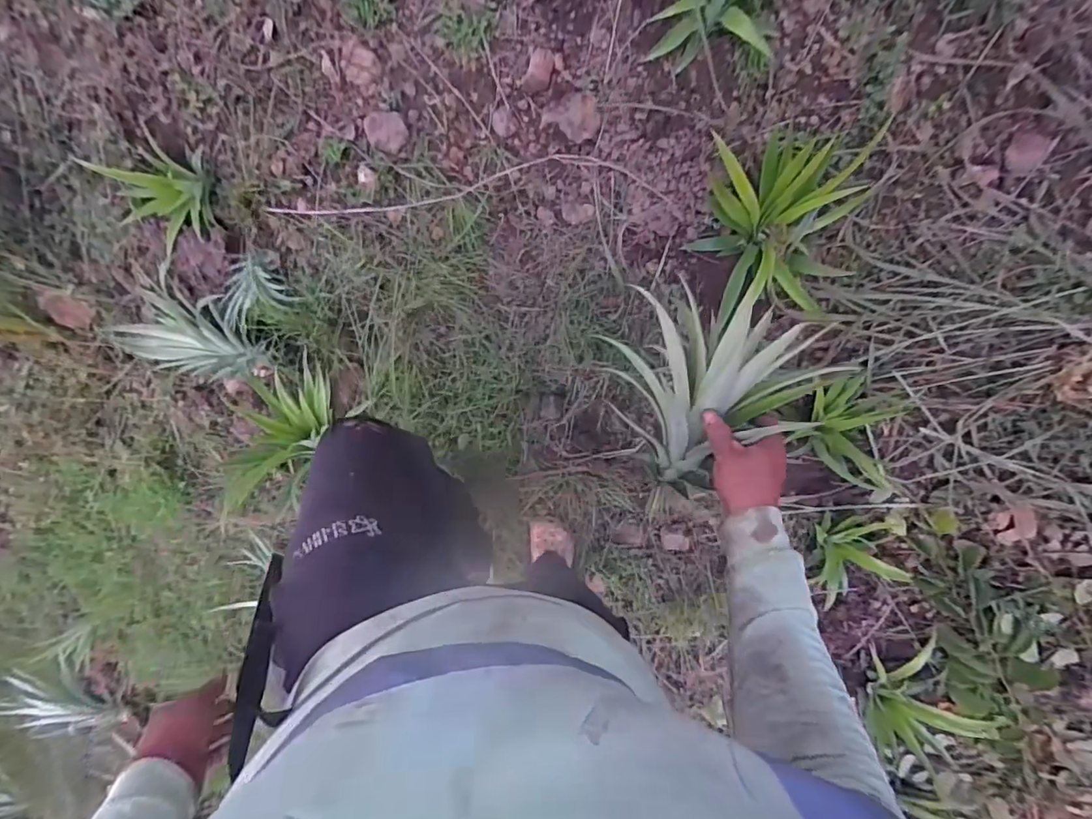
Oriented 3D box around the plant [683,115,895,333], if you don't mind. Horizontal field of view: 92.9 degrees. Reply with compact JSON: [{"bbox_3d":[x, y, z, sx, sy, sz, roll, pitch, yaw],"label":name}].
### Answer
[{"bbox_3d":[0.430,-0.317,0.900,0.268,0.236,0.253,-6,85,1],"label":"plant"}]

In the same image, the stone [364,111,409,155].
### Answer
[{"bbox_3d":[-0.318,-0.555,1.037,0.078,0.048,0.065,-28,85,0],"label":"stone"}]

